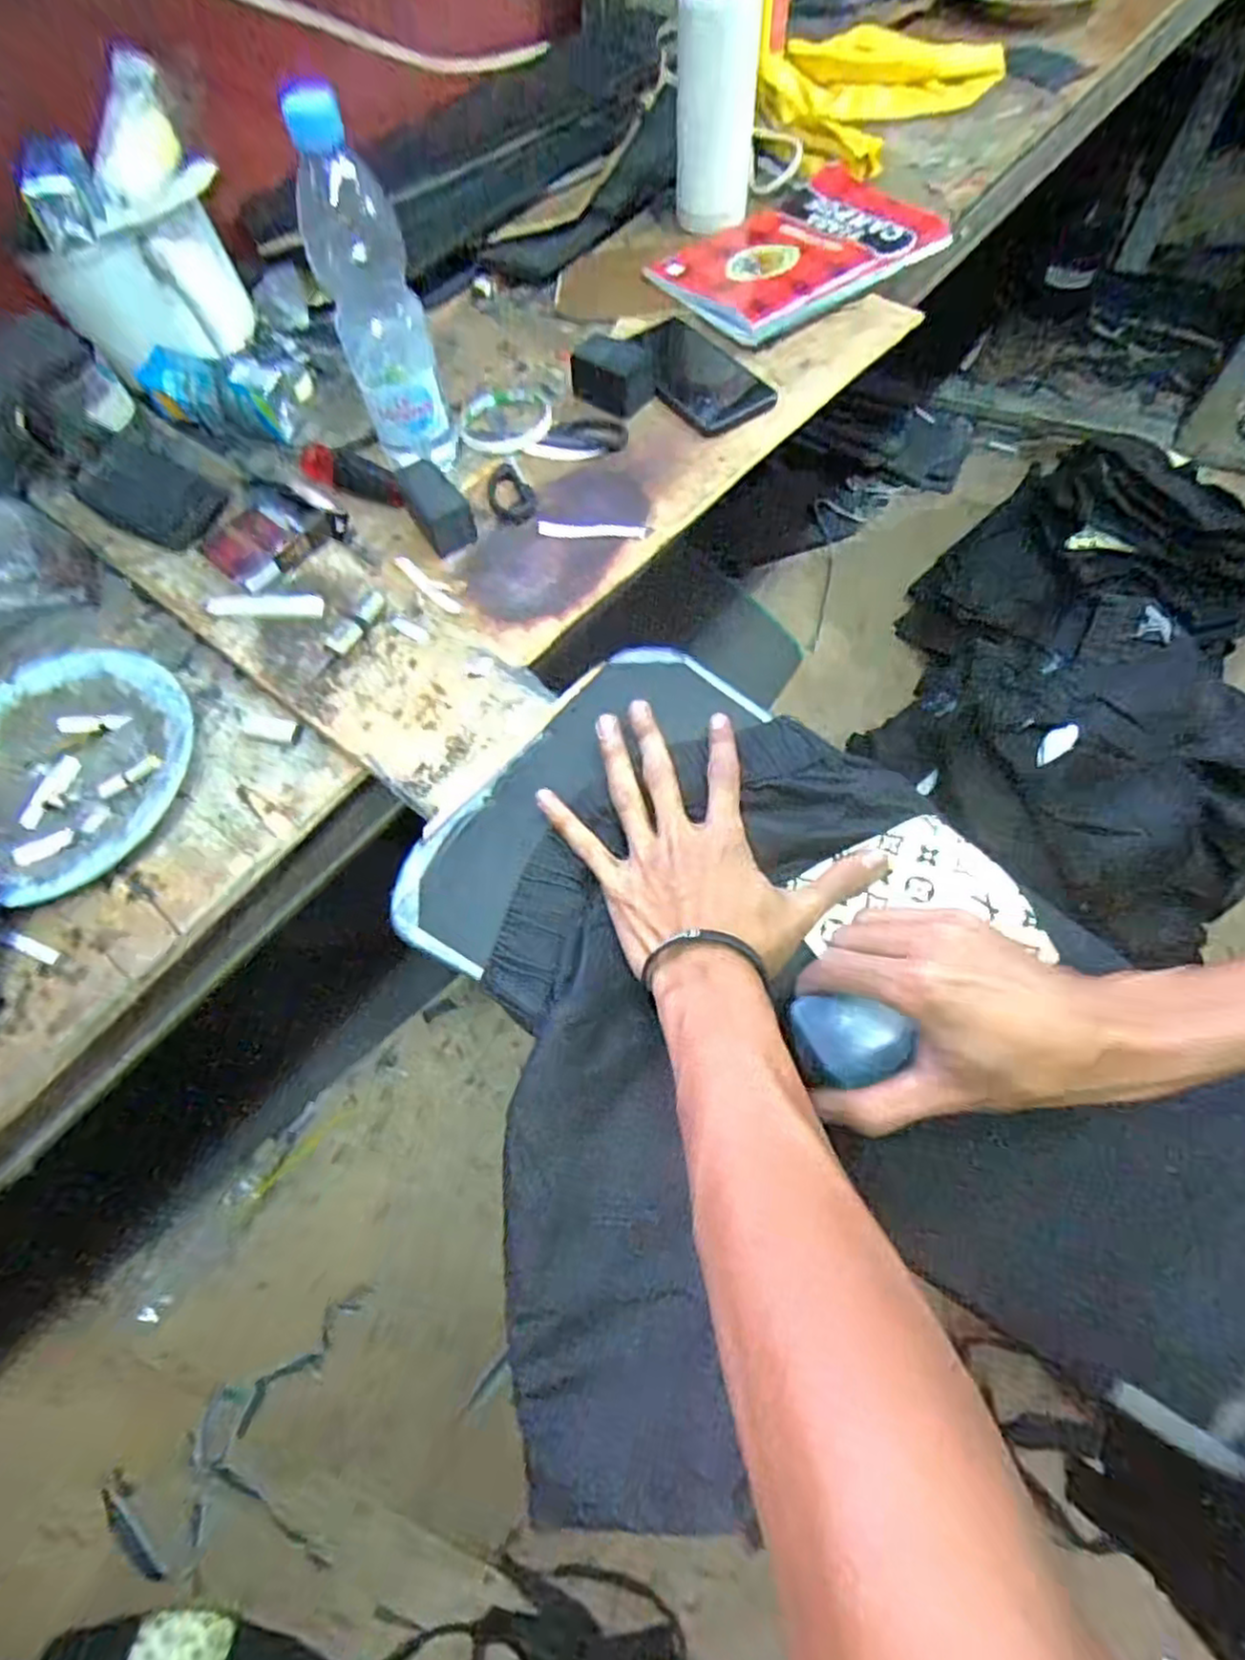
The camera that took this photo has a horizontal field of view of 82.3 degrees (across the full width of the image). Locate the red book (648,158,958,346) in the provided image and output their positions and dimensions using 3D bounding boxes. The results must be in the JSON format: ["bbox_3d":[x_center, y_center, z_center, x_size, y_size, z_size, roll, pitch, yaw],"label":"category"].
[{"bbox_3d":[0.173,-0.582,0.714,0.258,0.028,0.184,-33,67,-12],"label":"red book"}]

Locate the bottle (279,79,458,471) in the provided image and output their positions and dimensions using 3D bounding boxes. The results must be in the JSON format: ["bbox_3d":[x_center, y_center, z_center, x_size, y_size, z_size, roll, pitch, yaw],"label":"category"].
[{"bbox_3d":[-0.181,-0.381,0.532,0.067,0.232,0.058,-21,66,-6],"label":"bottle"}]

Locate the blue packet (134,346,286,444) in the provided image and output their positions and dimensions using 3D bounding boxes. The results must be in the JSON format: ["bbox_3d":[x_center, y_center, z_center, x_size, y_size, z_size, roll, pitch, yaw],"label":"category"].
[{"bbox_3d":[-0.372,-0.392,0.644,0.131,0.040,0.051,27,69,15],"label":"blue packet"}]

